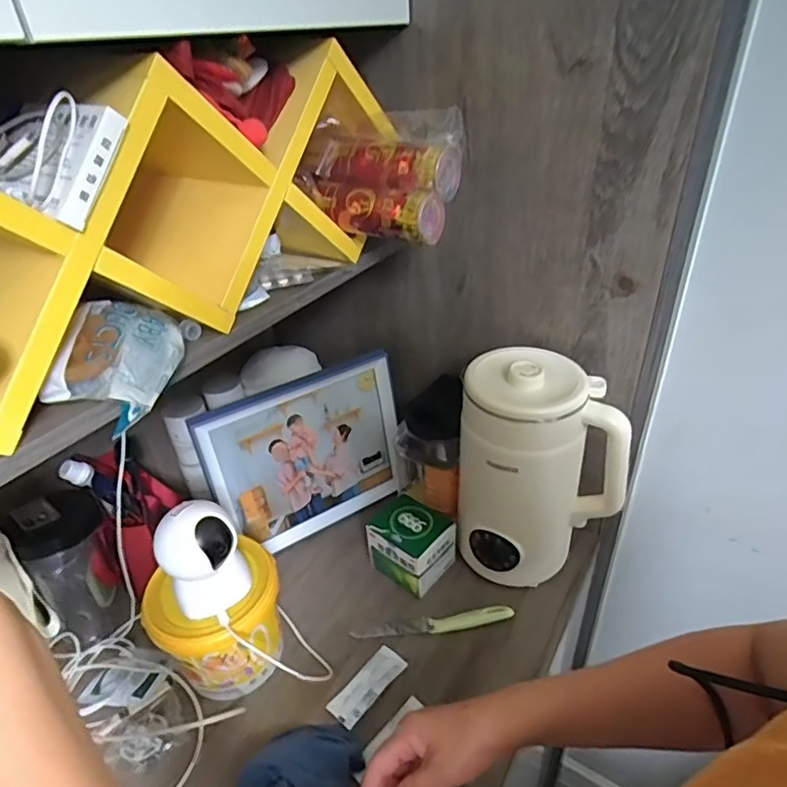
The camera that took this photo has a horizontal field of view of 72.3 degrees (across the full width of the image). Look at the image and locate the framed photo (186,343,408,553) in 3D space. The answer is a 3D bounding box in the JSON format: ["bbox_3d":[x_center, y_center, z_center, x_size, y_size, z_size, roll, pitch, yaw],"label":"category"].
[{"bbox_3d":[-0.111,0.086,0.741,0.263,0.221,0.027,-24,30,-25],"label":"framed photo"}]

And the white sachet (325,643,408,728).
[{"bbox_3d":[-0.027,0.316,0.586,0.036,0.008,0.091,26,40,34],"label":"white sachet"}]

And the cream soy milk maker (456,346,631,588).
[{"bbox_3d":[0.168,0.088,0.644,0.168,0.262,0.124,-4,34,0],"label":"cream soy milk maker"}]

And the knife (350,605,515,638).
[{"bbox_3d":[0.046,0.274,0.642,0.190,0.016,0.025,-5,34,-2],"label":"knife"}]

